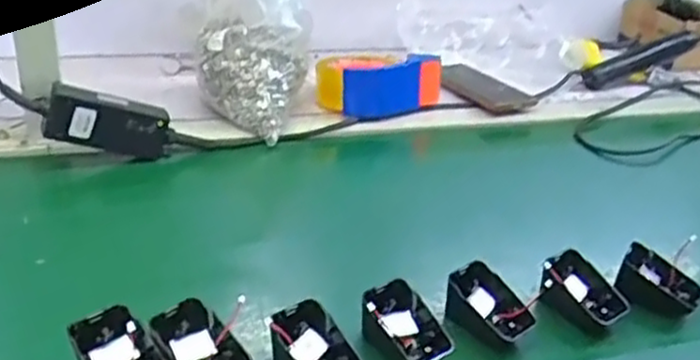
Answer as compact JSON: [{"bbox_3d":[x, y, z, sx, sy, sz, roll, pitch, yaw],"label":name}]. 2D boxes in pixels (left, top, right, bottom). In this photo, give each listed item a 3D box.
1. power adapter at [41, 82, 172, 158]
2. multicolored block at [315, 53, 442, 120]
[{"bbox_3d":[-0.238,-0.057,0.713,0.118,0.053,0.027,13,23,-33],"label":"power adapter"},{"bbox_3d":[0.037,-0.121,0.902,0.149,0.060,0.069,-9,36,-20],"label":"multicolored block"}]

